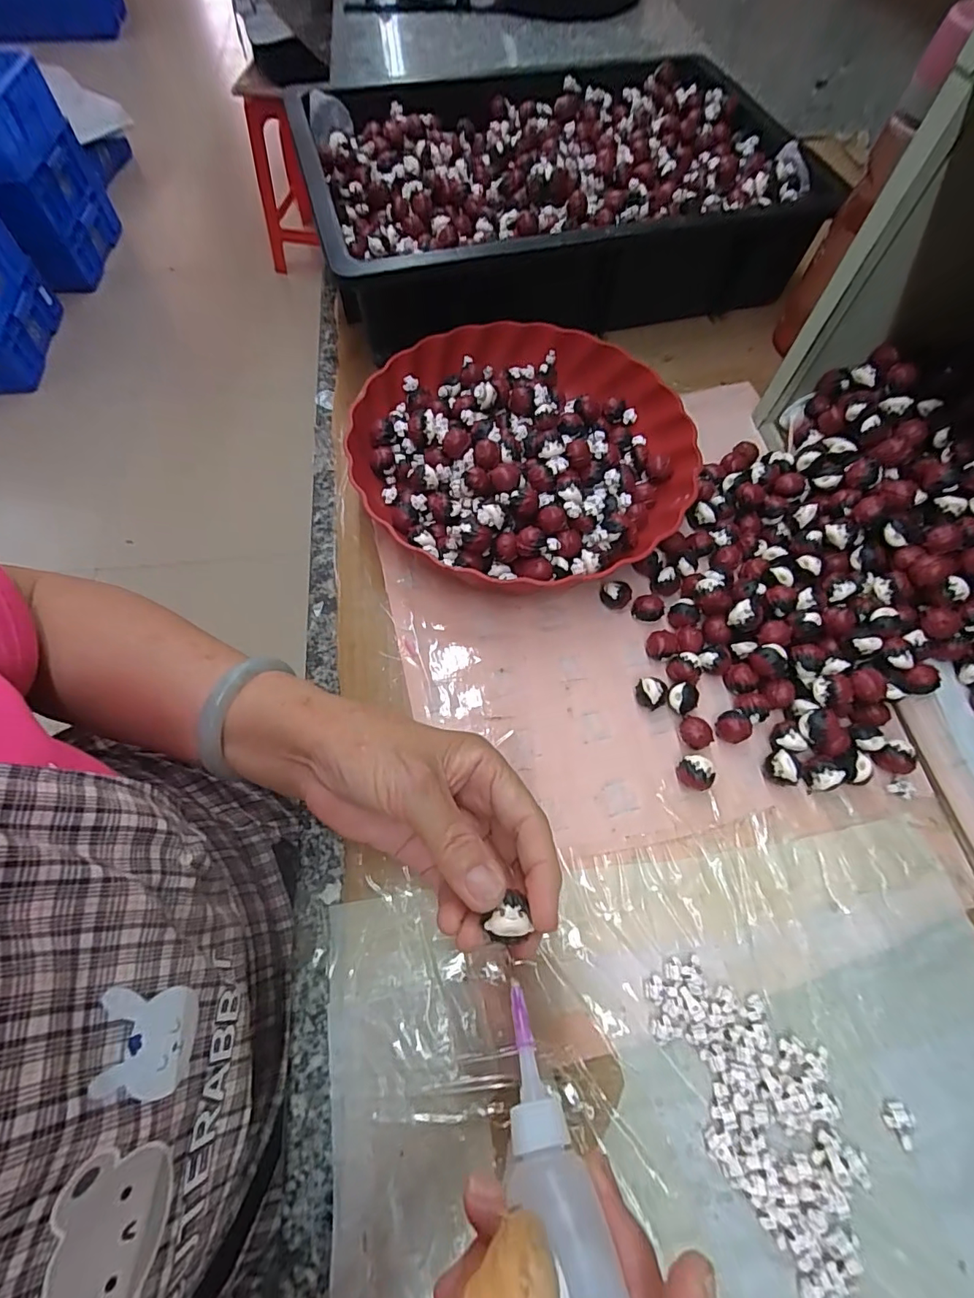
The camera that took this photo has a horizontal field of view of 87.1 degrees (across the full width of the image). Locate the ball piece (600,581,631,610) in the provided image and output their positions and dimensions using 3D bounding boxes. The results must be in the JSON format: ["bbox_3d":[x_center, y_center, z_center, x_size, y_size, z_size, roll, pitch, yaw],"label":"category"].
[{"bbox_3d":[0.090,-0.037,0.355,0.017,0.020,0.016,-13,65,-5],"label":"ball piece"}]

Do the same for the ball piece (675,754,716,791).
[{"bbox_3d":[0.124,0.074,0.304,0.017,0.017,0.020,-27,67,-11],"label":"ball piece"}]

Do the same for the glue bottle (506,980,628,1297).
[{"bbox_3d":[0.016,0.147,0.143,0.025,0.018,0.089,-11,37,-4],"label":"glue bottle"}]

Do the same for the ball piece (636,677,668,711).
[{"bbox_3d":[0.104,0.027,0.326,0.018,0.018,0.018,0,65,1],"label":"ball piece"}]

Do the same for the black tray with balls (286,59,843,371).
[{"bbox_3d":[0.051,-0.451,0.502,0.430,0.096,0.332,-18,66,-7],"label":"black tray with balls"}]

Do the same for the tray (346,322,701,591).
[{"bbox_3d":[0.030,-0.147,0.380,0.228,0.052,0.230,41,72,18],"label":"tray"}]

